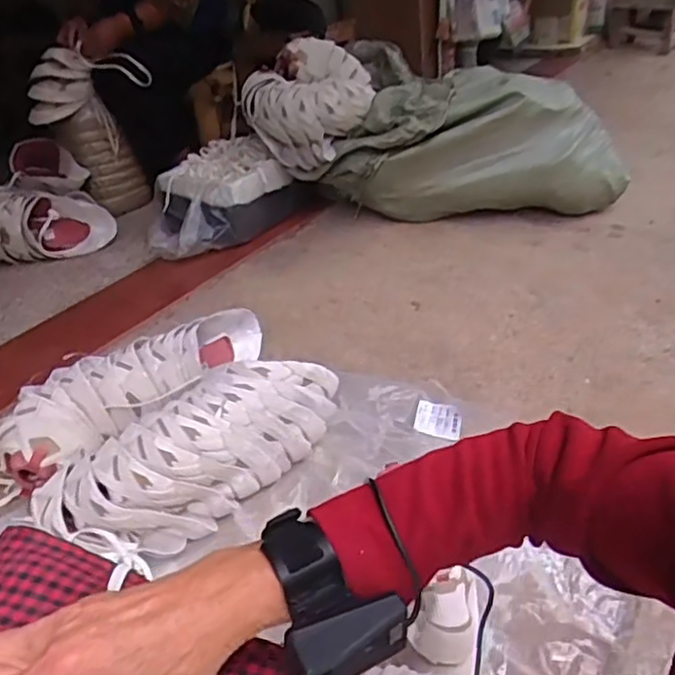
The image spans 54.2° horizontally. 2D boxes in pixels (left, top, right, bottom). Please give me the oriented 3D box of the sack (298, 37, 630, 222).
[{"bbox_3d":[0.362,-0.572,1.843,0.852,0.356,0.422,-3,31,5],"label":"sack"}]

